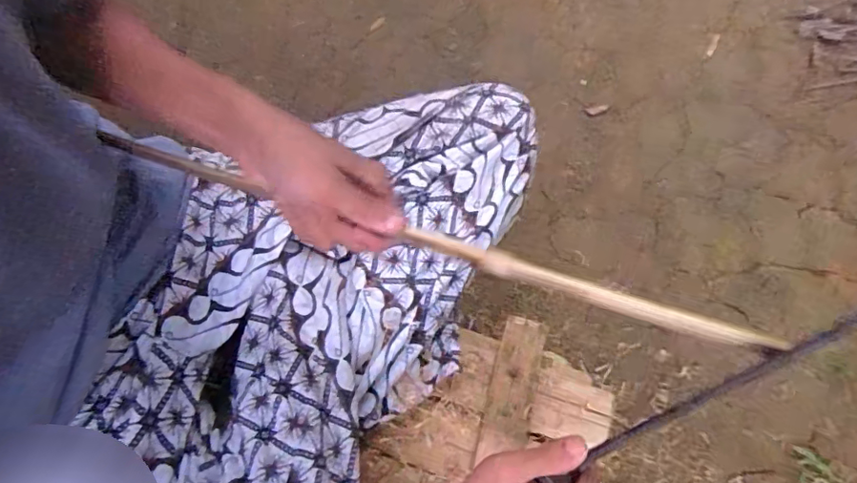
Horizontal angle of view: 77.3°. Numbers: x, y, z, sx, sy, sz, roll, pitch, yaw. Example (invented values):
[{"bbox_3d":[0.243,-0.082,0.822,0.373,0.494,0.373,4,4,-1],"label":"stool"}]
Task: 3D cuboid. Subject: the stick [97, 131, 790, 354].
[{"bbox_3d":[-0.035,-0.011,0.346,0.471,0.012,0.011,18,65,17],"label":"stick"}]

